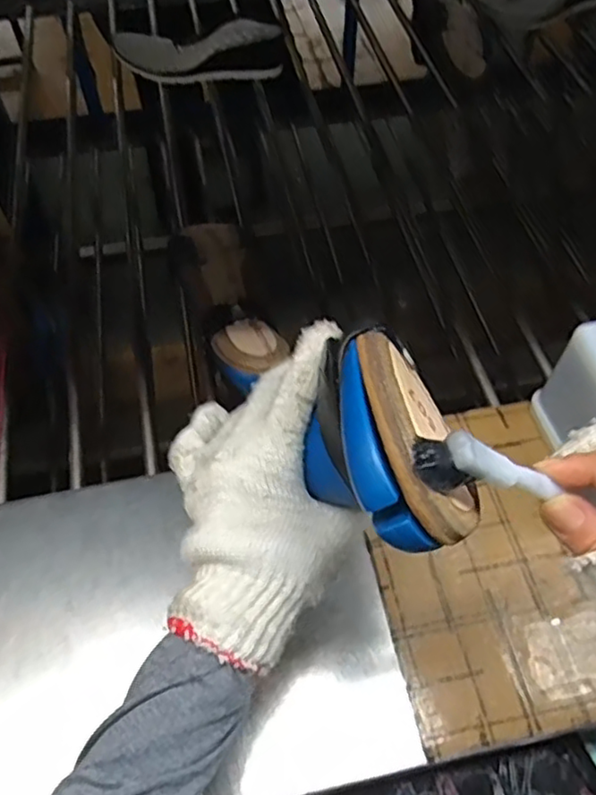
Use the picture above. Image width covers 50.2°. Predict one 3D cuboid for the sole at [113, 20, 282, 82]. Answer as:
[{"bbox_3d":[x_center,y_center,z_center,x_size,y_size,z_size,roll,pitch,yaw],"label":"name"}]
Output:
[{"bbox_3d":[-0.146,-0.485,0.896,0.241,0.063,0.098,14,57,11],"label":"sole"}]

